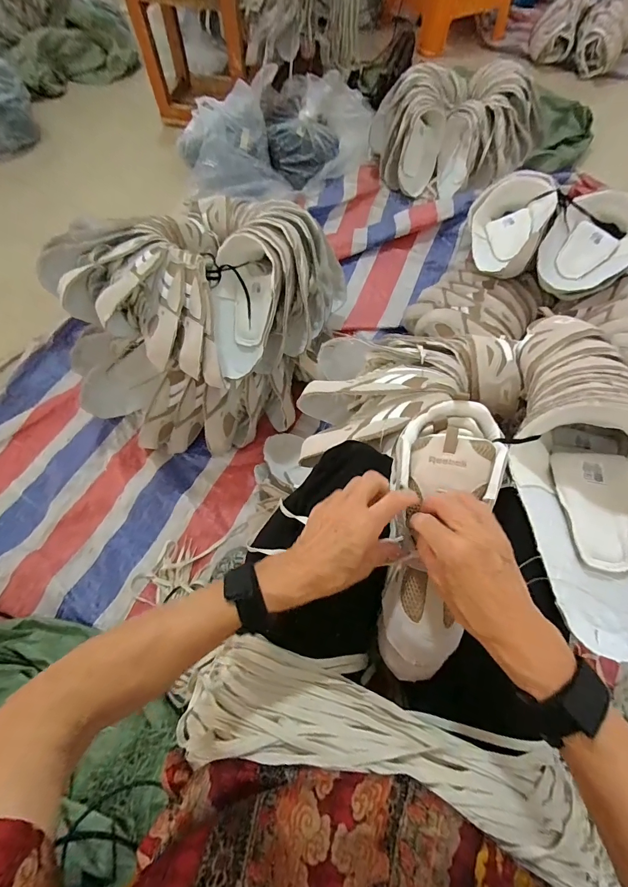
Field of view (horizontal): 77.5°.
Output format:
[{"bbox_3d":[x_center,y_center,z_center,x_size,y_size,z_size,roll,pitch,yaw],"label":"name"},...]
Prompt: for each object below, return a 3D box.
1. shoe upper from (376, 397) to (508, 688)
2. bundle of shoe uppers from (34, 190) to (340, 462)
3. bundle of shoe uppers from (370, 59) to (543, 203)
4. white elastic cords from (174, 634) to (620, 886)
[{"bbox_3d":[0.122,0.087,0.390,0.107,0.057,0.275,14,82,7],"label":"shoe upper"},{"bbox_3d":[-0.229,-0.264,0.803,0.466,0.289,0.517,25,68,11],"label":"bundle of shoe uppers"},{"bbox_3d":[0.428,-0.949,1.174,0.467,0.170,0.427,17,67,8],"label":"bundle of shoe uppers"},{"bbox_3d":[0.051,0.267,0.350,0.363,0.076,0.109,12,66,6],"label":"white elastic cords"}]

